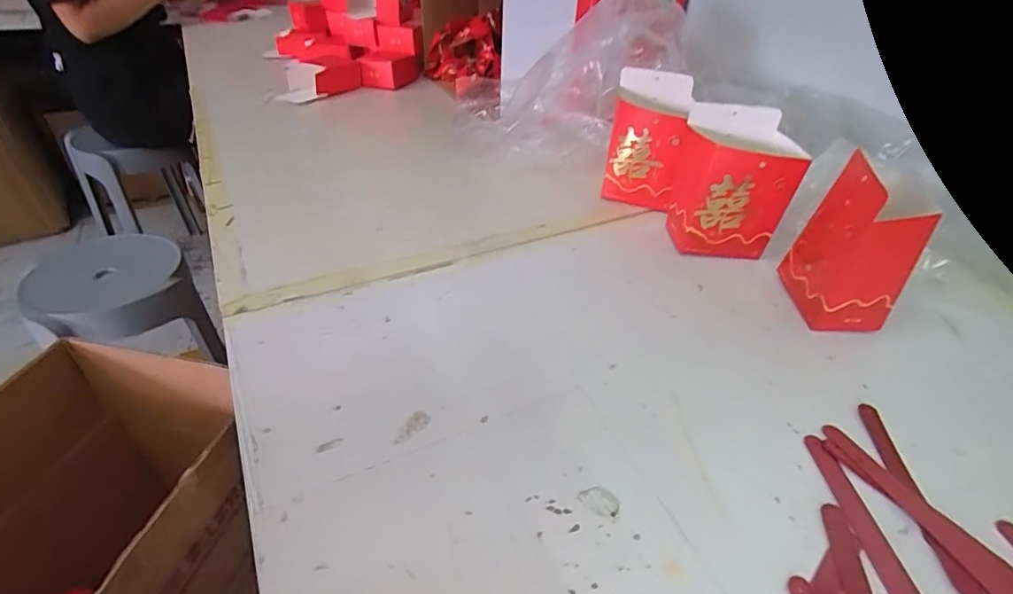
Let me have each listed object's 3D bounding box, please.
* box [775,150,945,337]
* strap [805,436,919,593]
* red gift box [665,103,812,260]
[{"bbox_3d":[0.298,-0.043,0.433,0.066,0.130,0.084,2,39,0],"label":"box"},{"bbox_3d":[0.216,0.139,0.304,0.018,0.004,0.129,0,39,-3],"label":"strap"},{"bbox_3d":[0.224,-0.111,0.511,0.099,0.130,0.077,5,39,4],"label":"red gift box"}]

